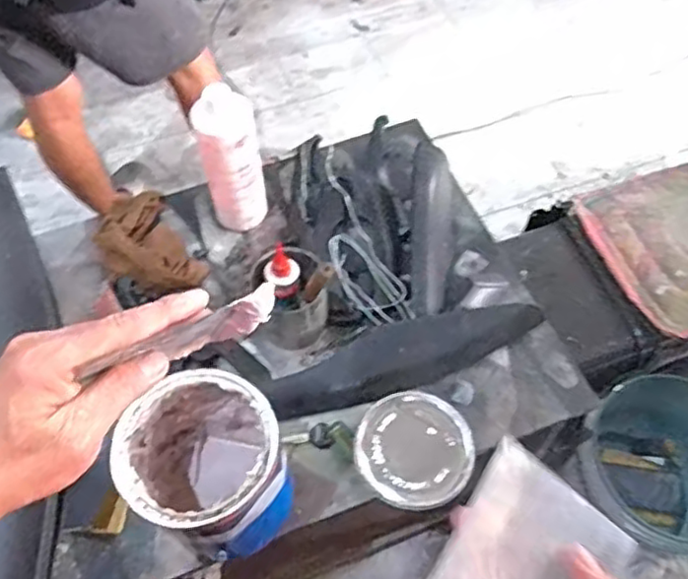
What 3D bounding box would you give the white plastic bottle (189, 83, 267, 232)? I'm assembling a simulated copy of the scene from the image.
[{"bbox_3d":[-0.160,-0.180,0.974,0.088,0.228,0.069,-32,63,-17],"label":"white plastic bottle"}]

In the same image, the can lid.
[{"bbox_3d":[0.092,0.203,0.869,0.145,0.017,0.151,0,59,1],"label":"can lid"}]

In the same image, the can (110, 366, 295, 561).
[{"bbox_3d":[-0.150,0.205,0.760,0.161,0.211,0.154,0,59,1],"label":"can"}]

